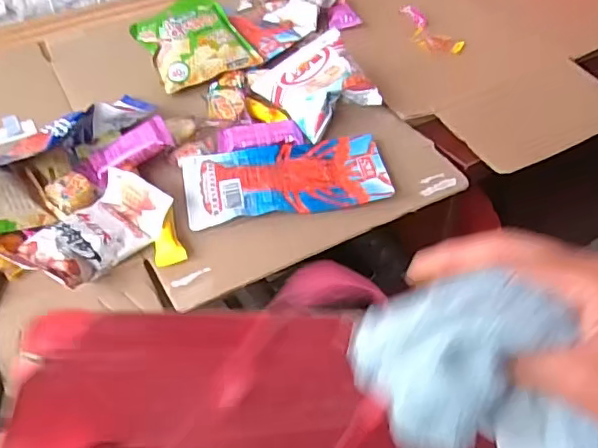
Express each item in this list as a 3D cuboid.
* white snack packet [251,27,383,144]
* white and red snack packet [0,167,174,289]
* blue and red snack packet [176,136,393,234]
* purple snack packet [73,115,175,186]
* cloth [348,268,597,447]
[{"bbox_3d":[0.019,-0.157,0.637,0.104,0.054,0.109,-21,48,-18],"label":"white snack packet"},{"bbox_3d":[-0.181,0.006,0.506,0.078,0.028,0.124,24,50,24],"label":"white and red snack packet"},{"bbox_3d":[-0.013,-0.047,0.571,0.199,0.014,0.099,-9,45,-7],"label":"blue and red snack packet"},{"bbox_3d":[-0.174,-0.074,0.571,0.093,0.017,0.041,-33,51,-11],"label":"purple snack packet"},{"bbox_3d":[0.104,0.104,0.272,0.078,0.181,0.067,-20,28,44],"label":"cloth"}]

